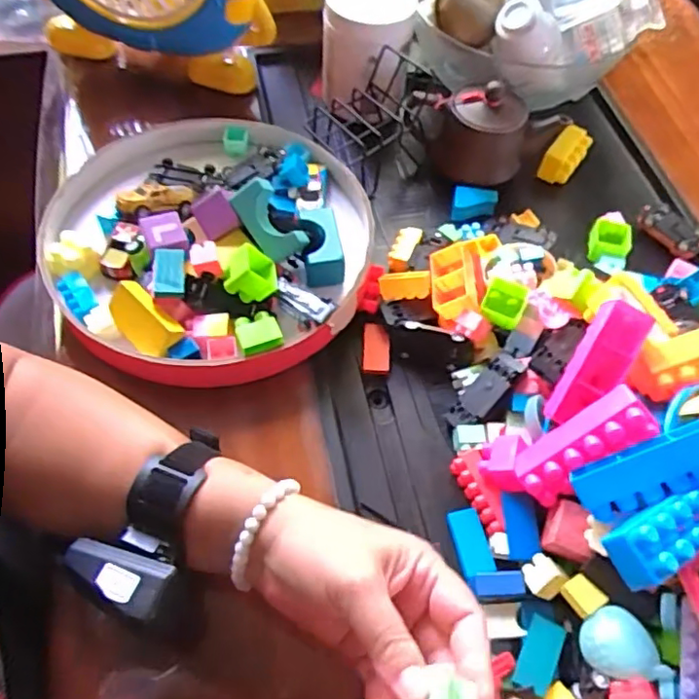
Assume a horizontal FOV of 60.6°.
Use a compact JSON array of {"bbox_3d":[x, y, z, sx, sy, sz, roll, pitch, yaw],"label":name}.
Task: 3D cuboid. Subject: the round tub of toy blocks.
[{"bbox_3d":[-0.109,-0.097,0.489,0.254,0.061,0.267,10,59,2],"label":"round tub of toy blocks"}]

